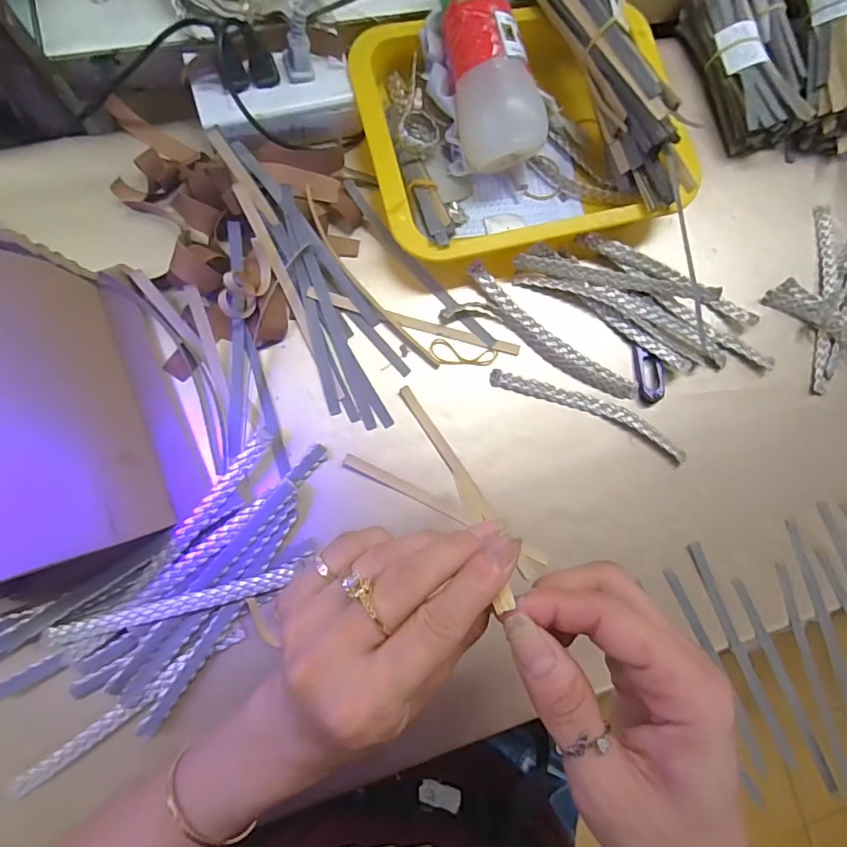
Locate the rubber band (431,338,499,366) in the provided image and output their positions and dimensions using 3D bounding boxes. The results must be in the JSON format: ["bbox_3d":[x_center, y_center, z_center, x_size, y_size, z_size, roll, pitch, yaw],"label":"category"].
[{"bbox_3d":[0.032,-0.056,0.402,0.055,0.004,0.018,9,82,-5],"label":"rubber band"}]

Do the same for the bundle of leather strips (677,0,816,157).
[{"bbox_3d":[0.283,-0.319,0.445,0.055,0.042,0.144,-18,85,-8],"label":"bundle of leather strips"}]

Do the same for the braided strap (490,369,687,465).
[{"bbox_3d":[0.136,-0.011,0.401,0.170,0.005,0.022,23,81,-3],"label":"braided strap"}]

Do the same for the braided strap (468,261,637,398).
[{"bbox_3d":[0.102,-0.070,0.403,0.166,0.012,0.025,36,80,-1],"label":"braided strap"}]

